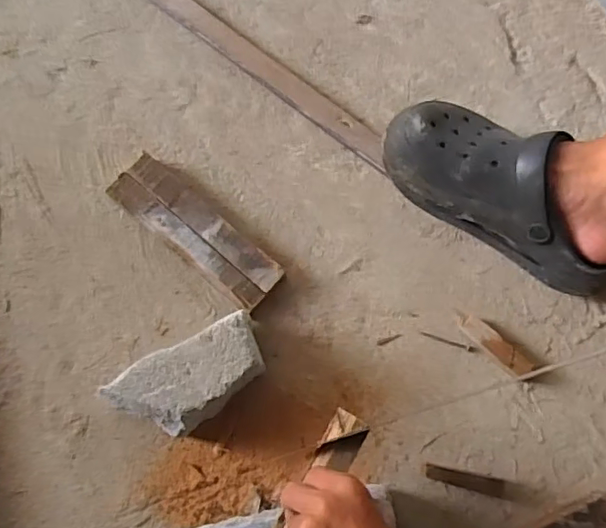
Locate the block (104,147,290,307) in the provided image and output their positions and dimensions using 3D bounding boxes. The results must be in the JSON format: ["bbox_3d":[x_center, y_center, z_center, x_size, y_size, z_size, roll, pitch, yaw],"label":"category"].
[{"bbox_3d":[-0.114,-0.035,0.608,0.203,0.023,0.067,42,81,8],"label":"block"}]

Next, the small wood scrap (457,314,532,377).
[{"bbox_3d":[0.196,0.084,0.585,0.082,0.020,0.024,42,81,8],"label":"small wood scrap"}]

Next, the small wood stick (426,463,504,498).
[{"bbox_3d":[0.158,0.210,0.550,0.075,0.018,0.016,14,78,3],"label":"small wood stick"}]

